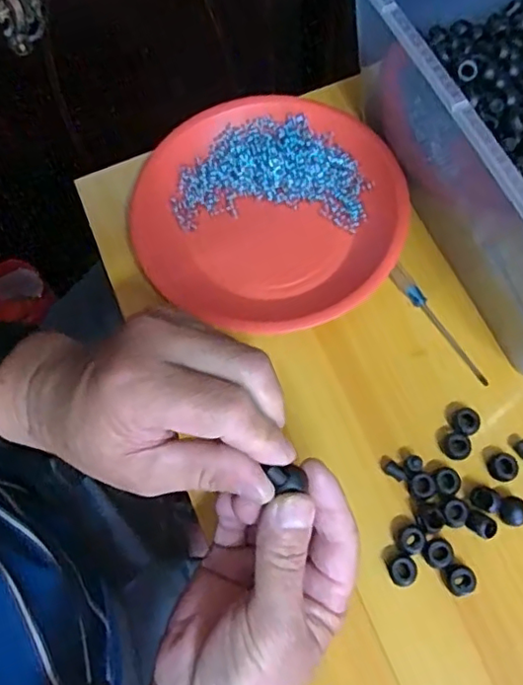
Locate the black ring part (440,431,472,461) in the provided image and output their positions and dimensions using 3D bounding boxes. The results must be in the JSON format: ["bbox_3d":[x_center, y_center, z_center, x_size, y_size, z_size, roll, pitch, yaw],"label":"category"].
[{"bbox_3d":[0.125,0.067,0.374,0.018,0.011,0.017,-1,70,2],"label":"black ring part"}]

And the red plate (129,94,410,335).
[{"bbox_3d":[0.008,-0.100,0.446,0.194,0.036,0.191,-1,70,2],"label":"red plate"}]

